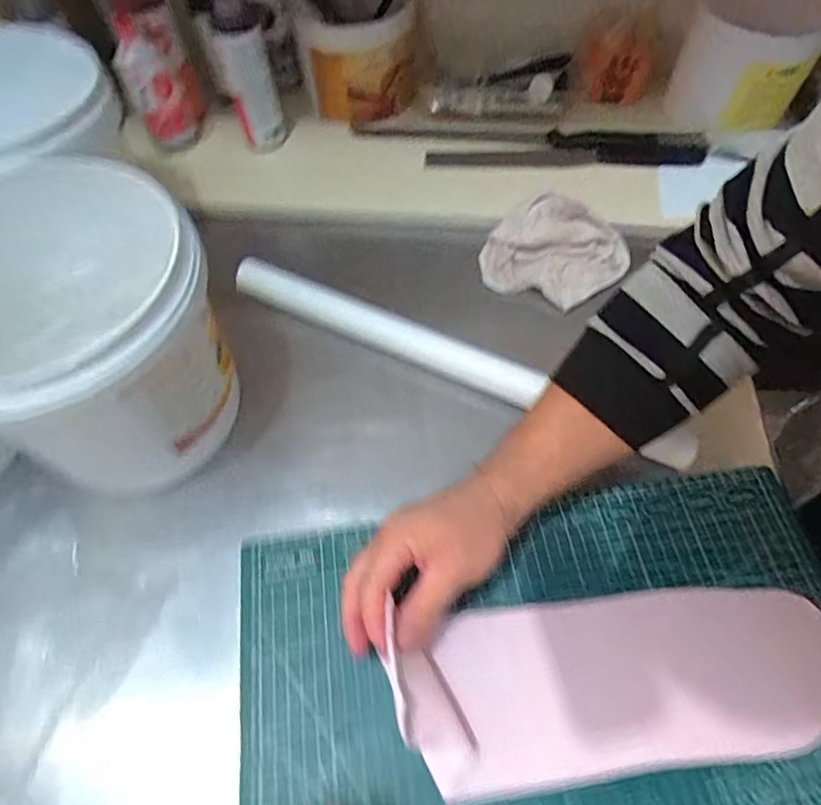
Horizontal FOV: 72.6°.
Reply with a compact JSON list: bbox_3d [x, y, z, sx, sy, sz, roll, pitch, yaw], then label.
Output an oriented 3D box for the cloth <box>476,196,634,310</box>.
[{"bbox_3d":[0.154,-0.157,0.598,0.139,0.026,0.117,30,88,7],"label":"cloth"}]

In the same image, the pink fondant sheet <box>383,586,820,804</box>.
[{"bbox_3d":[0.144,0.182,0.372,0.309,0.065,0.110,-4,60,-7],"label":"pink fondant sheet"}]

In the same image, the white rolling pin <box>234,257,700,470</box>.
[{"bbox_3d":[0.033,-0.046,0.526,0.453,0.043,0.040,23,64,14],"label":"white rolling pin"}]

